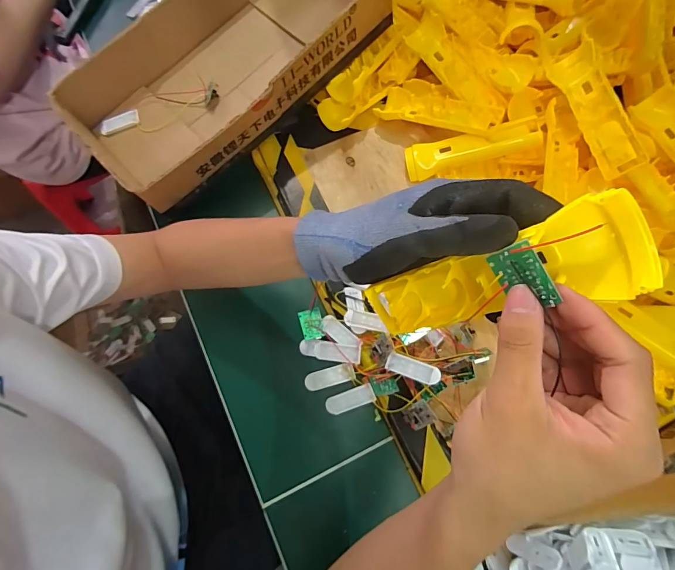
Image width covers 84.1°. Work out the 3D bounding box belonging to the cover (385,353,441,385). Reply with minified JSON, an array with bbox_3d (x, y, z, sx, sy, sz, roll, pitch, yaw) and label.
[{"bbox_3d":[0.082,0.092,0.406,0.058,0.008,0.018,16,73,17],"label":"cover"}]

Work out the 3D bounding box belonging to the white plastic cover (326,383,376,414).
[{"bbox_3d":[0.014,0.132,0.428,0.057,0.008,0.021,-22,74,8],"label":"white plastic cover"}]

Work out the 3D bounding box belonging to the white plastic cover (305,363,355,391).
[{"bbox_3d":[-0.009,0.108,0.440,0.058,0.006,0.021,-13,74,-5],"label":"white plastic cover"}]

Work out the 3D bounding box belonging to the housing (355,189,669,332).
[{"bbox_3d":[0.082,-0.001,0.224,0.042,0.166,0.044,11,68,-39],"label":"housing"}]

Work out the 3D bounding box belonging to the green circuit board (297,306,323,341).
[{"bbox_3d":[-0.031,0.047,0.449,0.026,0.007,0.035,-12,73,-5],"label":"green circuit board"}]

